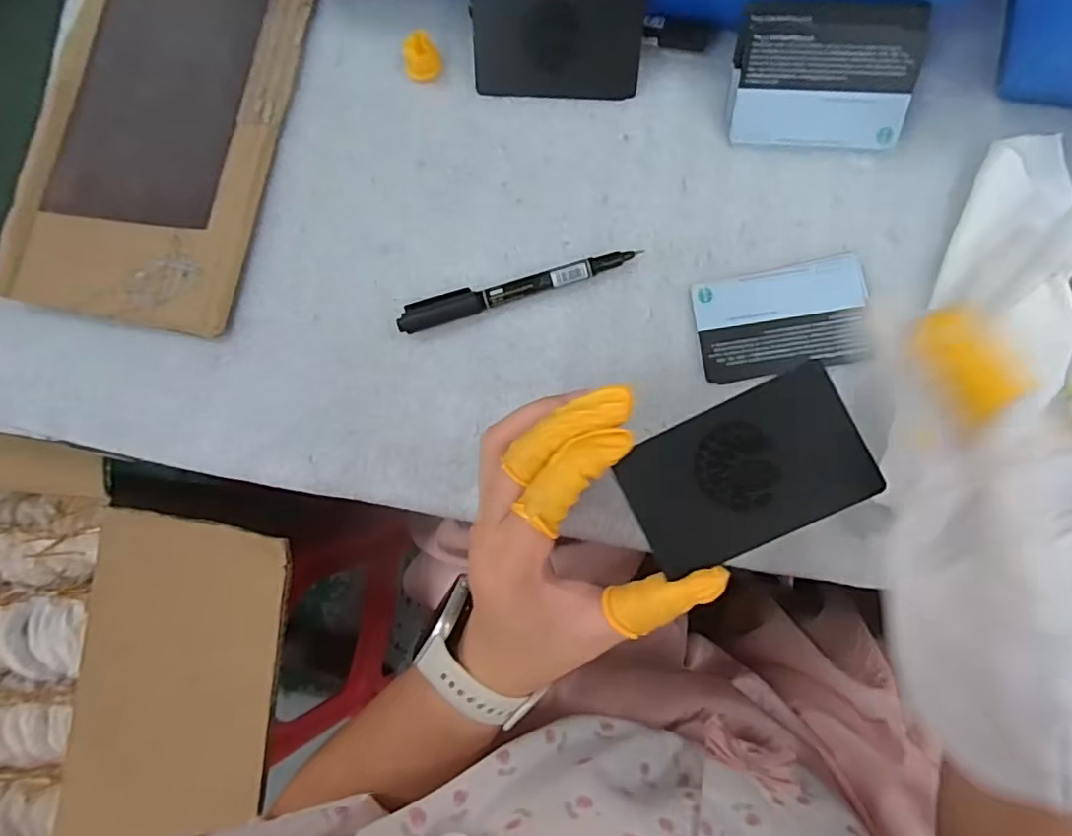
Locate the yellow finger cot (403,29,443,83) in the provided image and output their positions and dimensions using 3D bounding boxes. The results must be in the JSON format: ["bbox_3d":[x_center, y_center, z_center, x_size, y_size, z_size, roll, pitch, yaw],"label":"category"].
[{"bbox_3d":[-0.066,-0.206,0.348,0.020,0.019,0.019,-1,83,6],"label":"yellow finger cot"}]

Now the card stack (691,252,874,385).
[{"bbox_3d":[0.128,-0.051,0.312,0.086,0.005,0.055,-9,83,5],"label":"card stack"}]

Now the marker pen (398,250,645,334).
[{"bbox_3d":[-0.010,-0.071,0.321,0.129,0.014,0.016,-17,82,3],"label":"marker pen"}]

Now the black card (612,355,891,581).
[{"bbox_3d":[0.077,0.021,0.224,0.083,0.004,0.053,-27,87,9],"label":"black card"}]

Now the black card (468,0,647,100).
[{"bbox_3d":[0.011,-0.201,0.322,0.089,0.004,0.054,5,129,7],"label":"black card"}]

